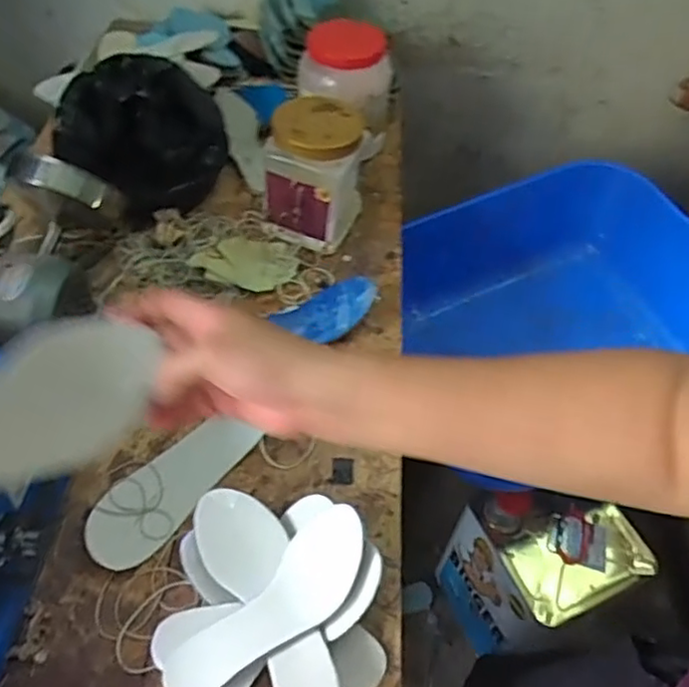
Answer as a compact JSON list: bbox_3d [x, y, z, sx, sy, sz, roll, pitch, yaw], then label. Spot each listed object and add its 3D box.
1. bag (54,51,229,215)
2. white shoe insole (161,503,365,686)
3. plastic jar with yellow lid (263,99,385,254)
[{"bbox_3d":[-0.293,-0.311,0.951,0.209,0.125,0.215,26,54,14],"label":"bag"},{"bbox_3d":[-0.064,0.233,0.568,0.210,0.030,0.074,-39,64,-16],"label":"white shoe insole"},{"bbox_3d":[-0.031,-0.244,0.893,0.127,0.165,0.135,3,51,-4],"label":"plastic jar with yellow lid"}]

